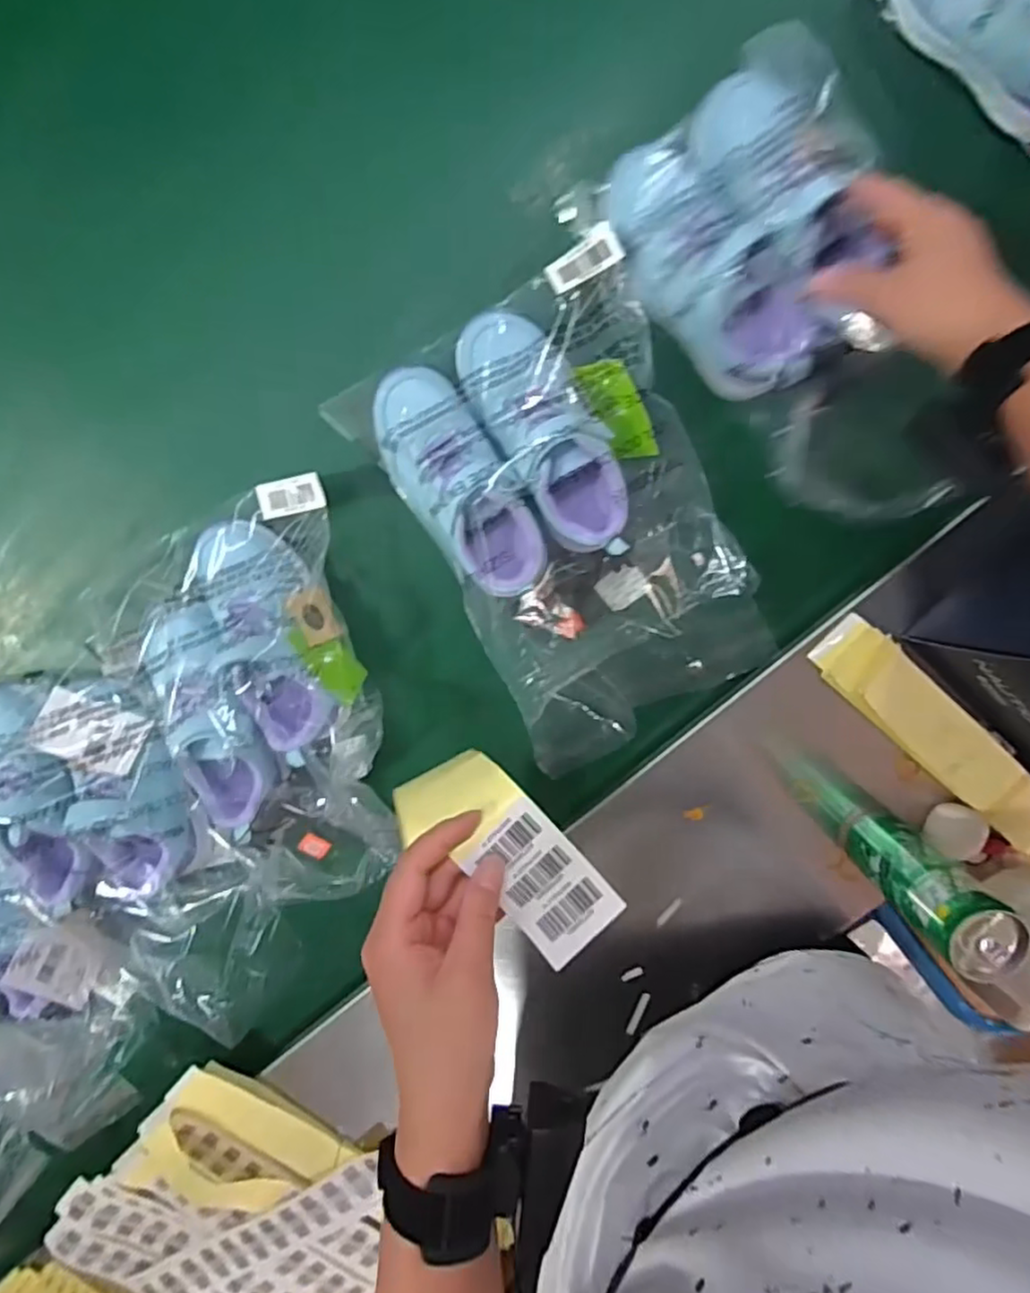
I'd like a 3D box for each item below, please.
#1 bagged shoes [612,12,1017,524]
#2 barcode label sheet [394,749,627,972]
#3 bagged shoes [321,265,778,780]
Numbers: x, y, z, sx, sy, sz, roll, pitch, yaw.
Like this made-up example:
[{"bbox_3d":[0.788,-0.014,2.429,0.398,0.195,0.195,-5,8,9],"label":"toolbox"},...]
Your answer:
[{"bbox_3d":[0.209,-0.230,0.466,0.158,0.072,0.317,-35,100,9],"label":"bagged shoes"},{"bbox_3d":[-0.007,0.113,0.369,0.136,0.039,0.064,40,100,12],"label":"barcode label sheet"},{"bbox_3d":[0.045,-0.092,0.514,0.221,0.084,0.337,-29,96,8],"label":"bagged shoes"}]

